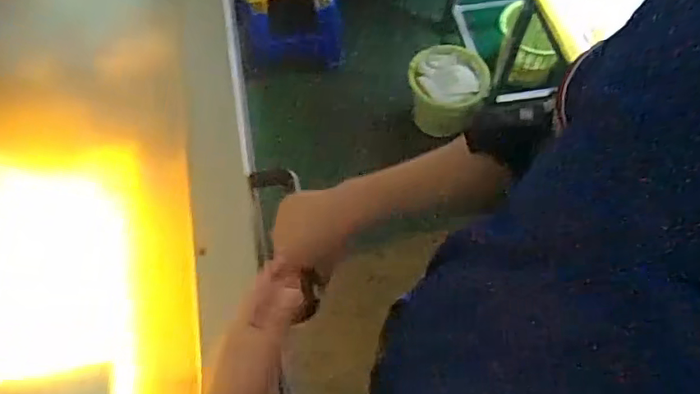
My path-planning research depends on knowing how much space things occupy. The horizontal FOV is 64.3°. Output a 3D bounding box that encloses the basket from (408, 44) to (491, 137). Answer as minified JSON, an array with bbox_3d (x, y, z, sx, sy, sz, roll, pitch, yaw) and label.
[{"bbox_3d":[0.325,-0.362,1.916,0.261,0.221,0.211,3,62,0],"label":"basket"}]

